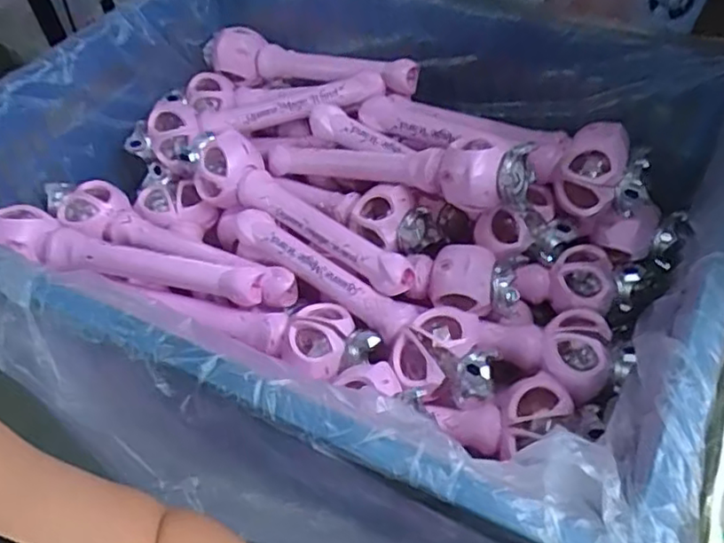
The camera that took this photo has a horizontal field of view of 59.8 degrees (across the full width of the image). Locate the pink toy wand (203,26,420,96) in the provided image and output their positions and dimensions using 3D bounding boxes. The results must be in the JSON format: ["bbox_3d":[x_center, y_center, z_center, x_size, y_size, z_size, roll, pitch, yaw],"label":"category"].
[{"bbox_3d":[-0.078,-0.290,0.890,0.318,0.058,0.062,9,50,13],"label":"pink toy wand"}]

